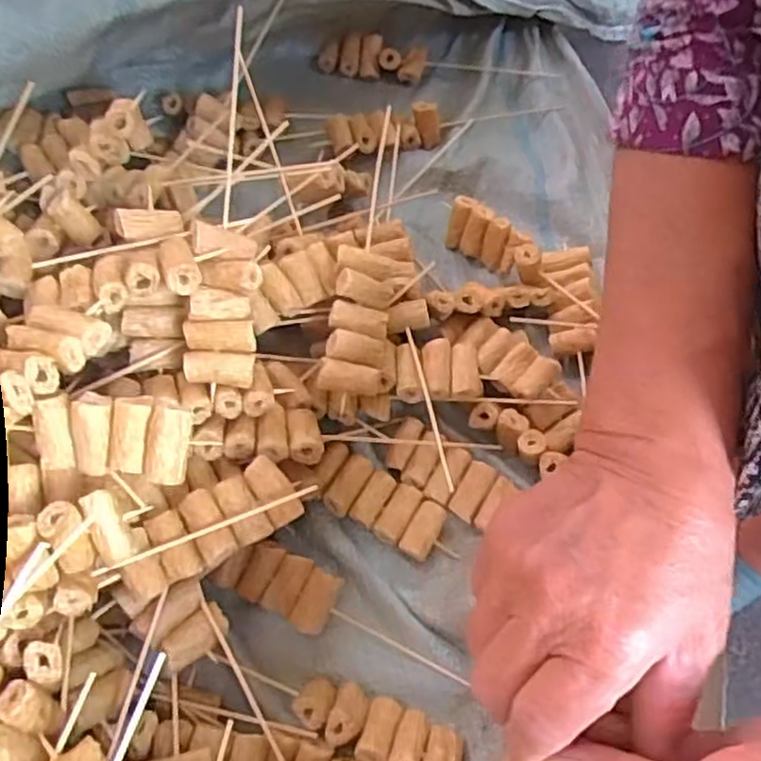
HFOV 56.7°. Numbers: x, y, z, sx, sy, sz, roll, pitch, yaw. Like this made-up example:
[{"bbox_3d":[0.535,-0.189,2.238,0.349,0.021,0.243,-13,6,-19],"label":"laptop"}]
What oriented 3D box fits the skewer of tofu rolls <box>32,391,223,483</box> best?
[{"bbox_3d":[-0.124,0.026,0.343,0.079,0.019,0.041,8,103,6],"label":"skewer of tofu rolls"}]

